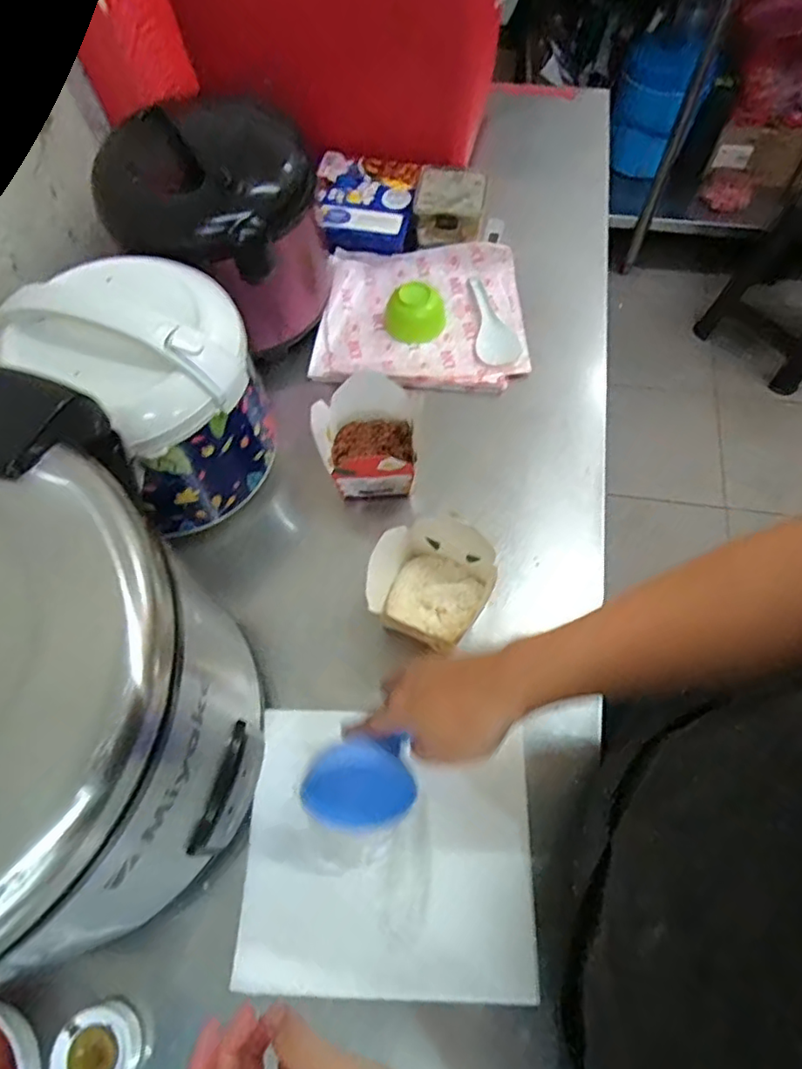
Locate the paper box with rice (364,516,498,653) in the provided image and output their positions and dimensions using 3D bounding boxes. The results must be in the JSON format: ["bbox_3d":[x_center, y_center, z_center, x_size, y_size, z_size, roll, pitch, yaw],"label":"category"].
[{"bbox_3d":[0.034,0.055,0.695,0.125,0.075,0.146,31,70,15],"label":"paper box with rice"}]

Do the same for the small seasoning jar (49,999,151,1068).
[{"bbox_3d":[-0.263,0.452,0.536,0.063,0.048,0.067,-1,65,1],"label":"small seasoning jar"}]

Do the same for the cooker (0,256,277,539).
[{"bbox_3d":[-0.263,-0.167,0.681,0.219,0.217,0.230,-35,69,-14],"label":"cooker"}]

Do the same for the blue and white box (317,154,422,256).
[{"bbox_3d":[-0.050,-0.521,0.960,0.154,0.053,0.163,1,65,2],"label":"blue and white box"}]

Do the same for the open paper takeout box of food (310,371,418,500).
[{"bbox_3d":[-0.044,-0.112,0.754,0.119,0.094,0.125,2,65,3],"label":"open paper takeout box of food"}]

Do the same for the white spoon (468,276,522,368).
[{"bbox_3d":[0.120,-0.310,0.887,0.061,0.012,0.168,-17,66,-6],"label":"white spoon"}]

